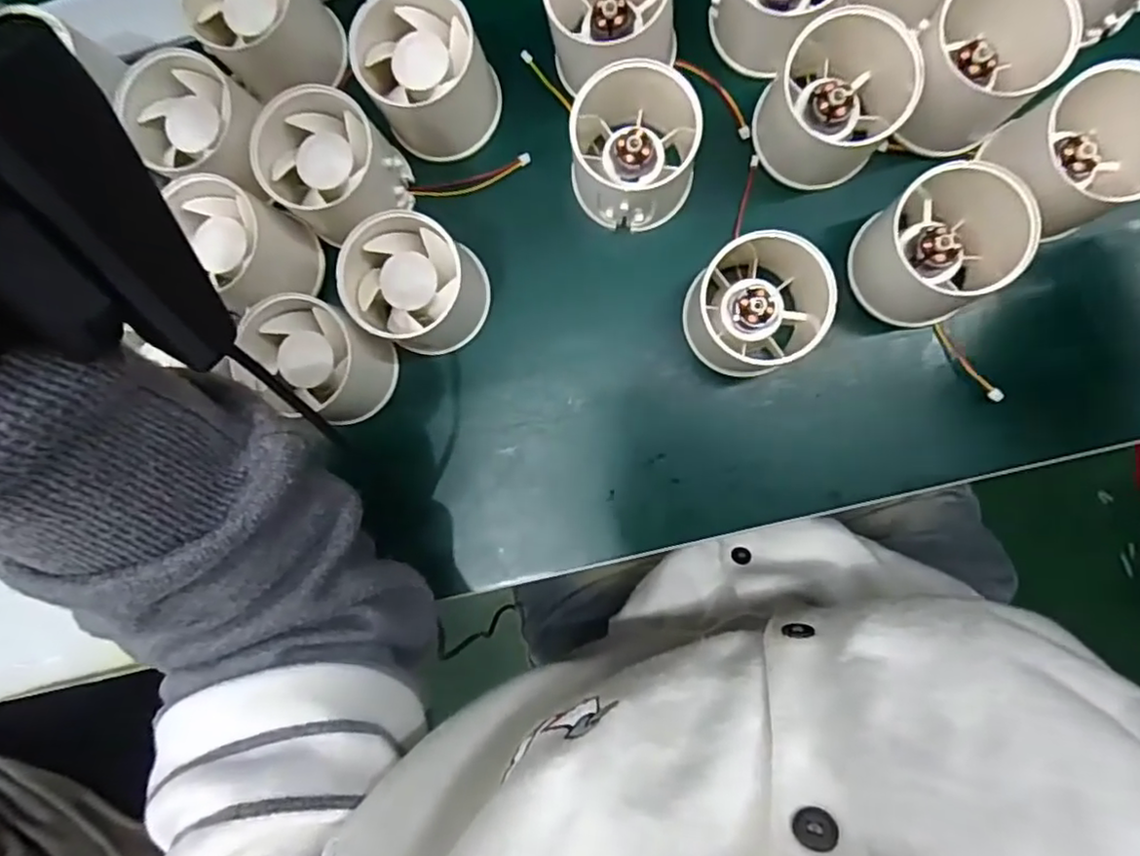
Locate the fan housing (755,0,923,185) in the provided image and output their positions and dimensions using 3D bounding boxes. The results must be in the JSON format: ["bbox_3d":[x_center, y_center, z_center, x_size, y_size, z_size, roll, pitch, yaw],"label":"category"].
[{"bbox_3d":[0.111,-0.138,0.273,0.056,0.054,0.056,0,90,5],"label":"fan housing"}]

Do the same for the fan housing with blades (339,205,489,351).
[{"bbox_3d":[-0.066,-0.063,0.288,0.049,0.051,0.051,0,90,5],"label":"fan housing with blades"}]

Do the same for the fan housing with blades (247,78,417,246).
[{"bbox_3d":[-0.105,-0.116,0.291,0.049,0.042,0.054,-41,86,4],"label":"fan housing with blades"}]

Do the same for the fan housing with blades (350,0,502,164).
[{"bbox_3d":[-0.061,-0.155,0.290,0.053,0.051,0.055,-24,87,5],"label":"fan housing with blades"}]

